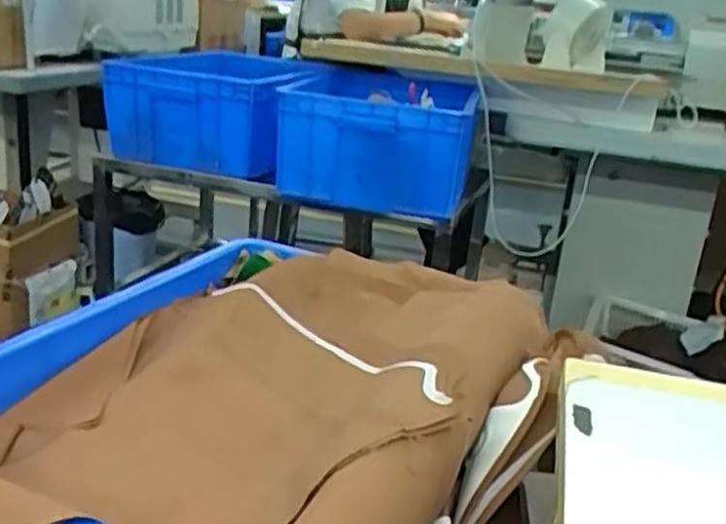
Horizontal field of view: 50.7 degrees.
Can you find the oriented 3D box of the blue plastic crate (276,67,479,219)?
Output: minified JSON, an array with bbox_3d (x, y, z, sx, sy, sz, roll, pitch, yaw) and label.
[{"bbox_3d":[0.040,-0.286,1.707,0.394,0.205,0.596,8,20,7],"label":"blue plastic crate"}]

